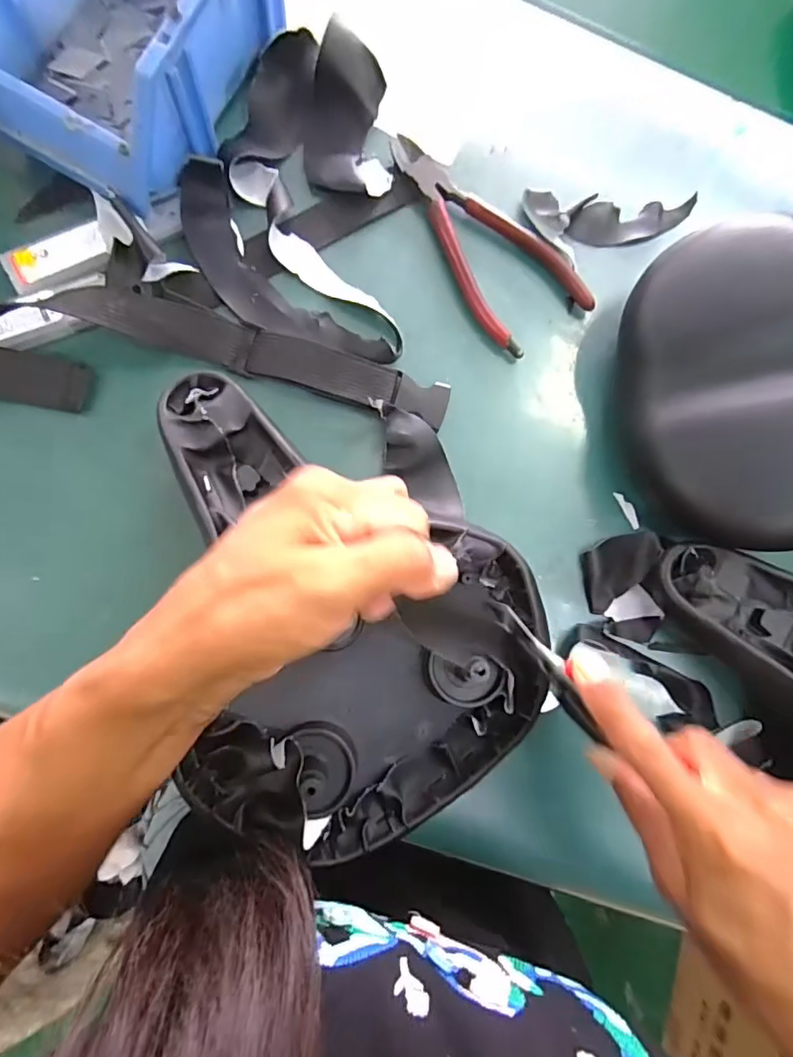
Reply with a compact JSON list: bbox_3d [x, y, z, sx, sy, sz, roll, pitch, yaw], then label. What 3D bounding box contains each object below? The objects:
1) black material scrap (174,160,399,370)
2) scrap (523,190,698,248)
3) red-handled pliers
[{"bbox_3d":[-0.068,-0.150,0.314,0.068,0.015,0.153,-44,91,-9],"label":"black material scrap"},{"bbox_3d":[0.141,-0.203,0.345,0.115,0.012,0.033,1,85,-7],"label":"scrap"},{"bbox_3d":[0.057,-0.188,0.337,0.073,0.011,0.151,-33,89,-9],"label":"red-handled pliers"}]

